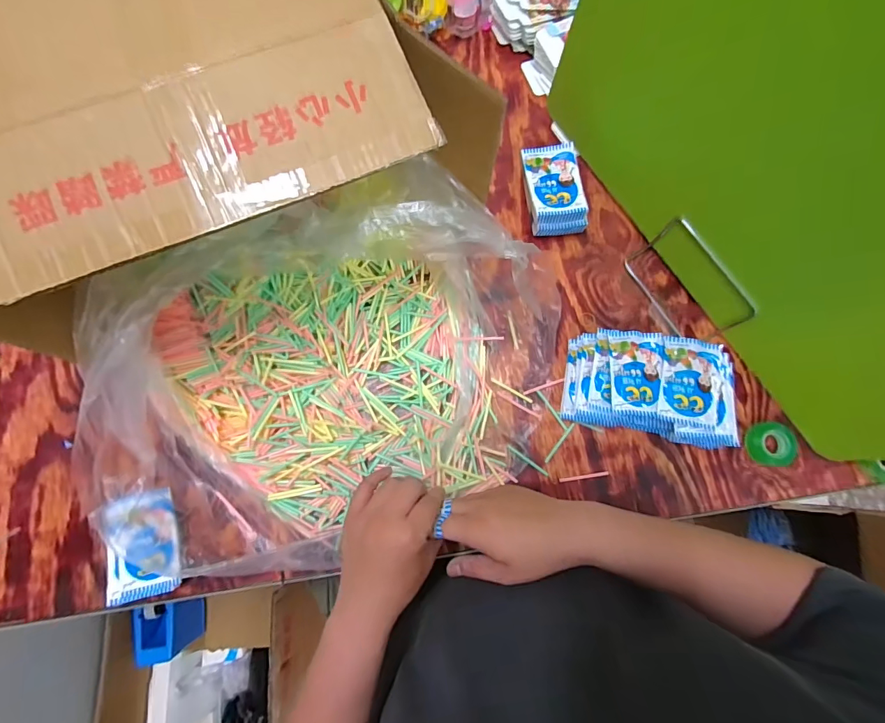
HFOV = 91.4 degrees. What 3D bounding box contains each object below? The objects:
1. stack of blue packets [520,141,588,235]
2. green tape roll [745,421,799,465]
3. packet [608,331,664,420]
[{"bbox_3d":[0.147,-0.227,0.581,0.075,0.050,0.117,-6,77,-2],"label":"stack of blue packets"},{"bbox_3d":[0.401,0.099,0.523,0.057,0.015,0.051,-1,77,0],"label":"green tape roll"},{"bbox_3d":[0.229,0.014,0.506,0.059,0.013,0.103,3,77,0],"label":"packet"}]

